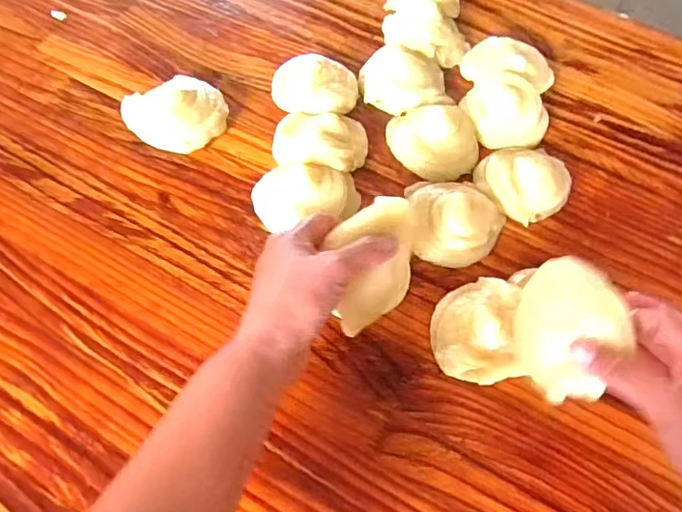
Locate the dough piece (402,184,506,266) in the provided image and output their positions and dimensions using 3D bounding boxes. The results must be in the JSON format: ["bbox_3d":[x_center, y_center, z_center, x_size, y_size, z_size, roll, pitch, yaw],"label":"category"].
[{"bbox_3d":[0.099,-0.034,0.466,0.081,0.034,0.081,0,61,-4],"label":"dough piece"}]

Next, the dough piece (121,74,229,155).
[{"bbox_3d":[-0.152,-0.135,0.506,0.085,0.030,0.079,2,61,-3],"label":"dough piece"}]

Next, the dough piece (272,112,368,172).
[{"bbox_3d":[-0.018,-0.101,0.494,0.084,0.036,0.071,3,61,-2],"label":"dough piece"}]

